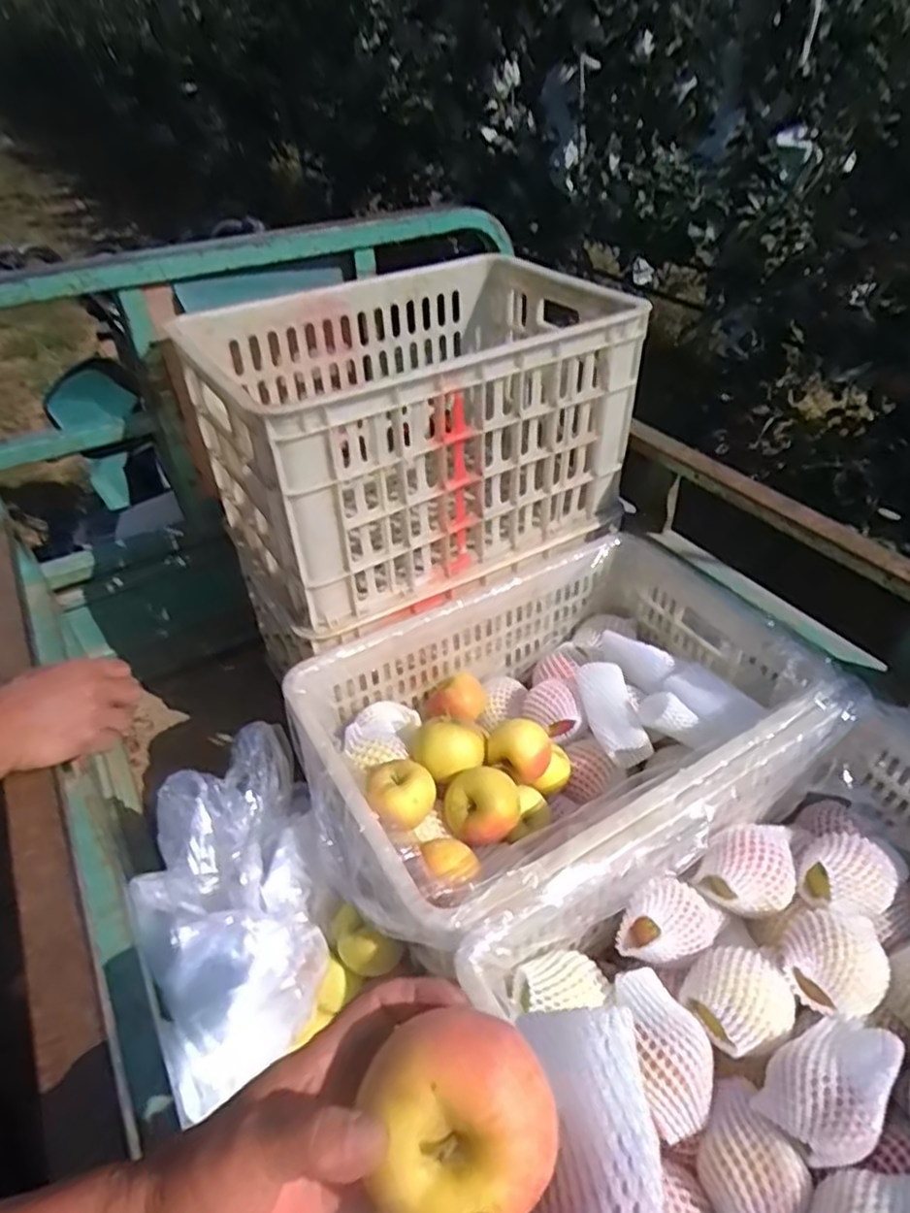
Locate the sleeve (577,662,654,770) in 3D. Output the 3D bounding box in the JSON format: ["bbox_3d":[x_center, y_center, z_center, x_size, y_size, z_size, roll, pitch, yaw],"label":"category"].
[{"bbox_3d":[0.191,0.124,0.844,0.059,0.040,0.141,-10,55,-9],"label":"sleeve"}]

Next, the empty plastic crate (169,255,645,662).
[{"bbox_3d":[-0.054,-0.243,0.942,0.508,0.298,0.339,-23,45,-23],"label":"empty plastic crate"}]

